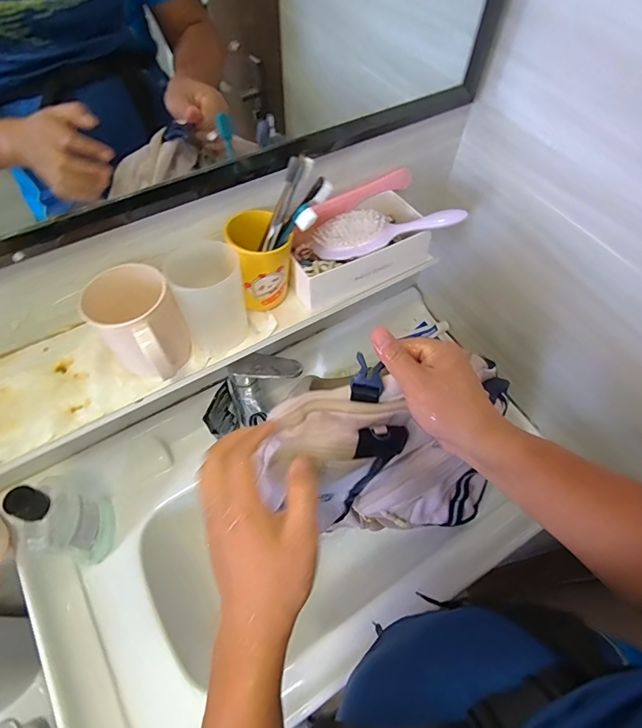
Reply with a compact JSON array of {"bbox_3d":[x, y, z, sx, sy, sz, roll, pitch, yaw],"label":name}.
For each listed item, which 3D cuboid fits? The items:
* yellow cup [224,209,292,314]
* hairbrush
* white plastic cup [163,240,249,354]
[{"bbox_3d":[-0.070,-0.122,0.511,0.066,0.093,0.070,1,59,-1],"label":"yellow cup"},{"bbox_3d":[0.082,-0.167,0.536,0.184,0.041,0.066,-5,59,-5],"label":"hairbrush"},{"bbox_3d":[-0.124,-0.075,0.490,0.073,0.107,0.070,1,59,-1],"label":"white plastic cup"}]

